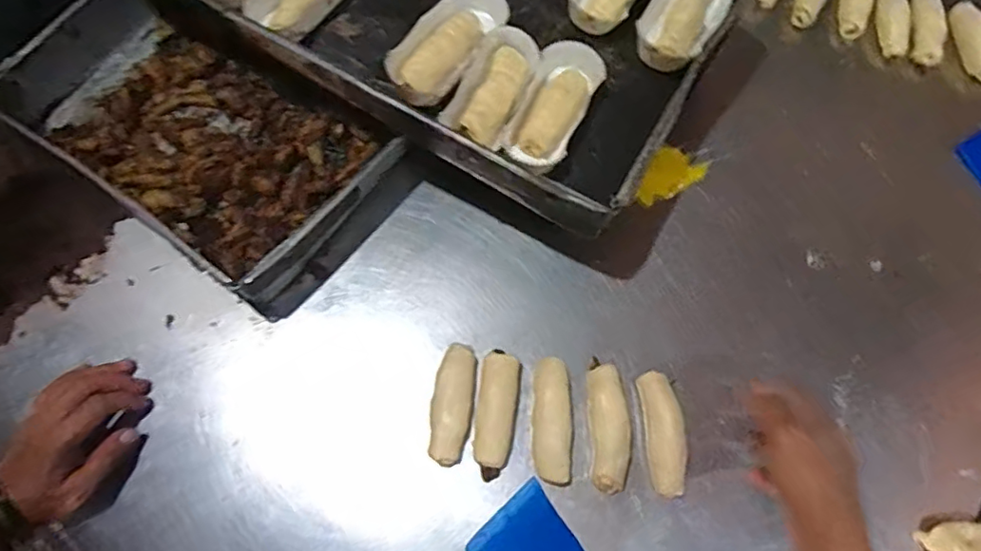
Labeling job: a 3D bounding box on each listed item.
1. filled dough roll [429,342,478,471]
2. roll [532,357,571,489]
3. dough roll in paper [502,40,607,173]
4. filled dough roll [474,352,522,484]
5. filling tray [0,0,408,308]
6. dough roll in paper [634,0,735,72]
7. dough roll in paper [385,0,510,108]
[{"bbox_3d":[-0.034,0.114,0.510,0.032,0.031,0.102,8,70,2],"label":"filled dough roll"},{"bbox_3d":[0.053,0.126,0.499,0.031,0.024,0.105,2,70,-1],"label":"roll"},{"bbox_3d":[0.061,-0.164,0.556,0.059,0.031,0.143,26,71,8],"label":"dough roll in paper"},{"bbox_3d":[0.005,0.121,0.505,0.032,0.027,0.106,9,70,2],"label":"filled dough roll"},{"bbox_3d":[-0.306,-0.152,0.590,0.396,0.068,0.221,34,73,11],"label":"filling tray"},{"bbox_3d":[0.205,-0.278,0.601,0.074,0.034,0.156,31,72,10],"label":"dough roll in paper"},{"bbox_3d":[-0.043,-0.226,0.554,0.065,0.029,0.140,36,73,11],"label":"dough roll in paper"}]

